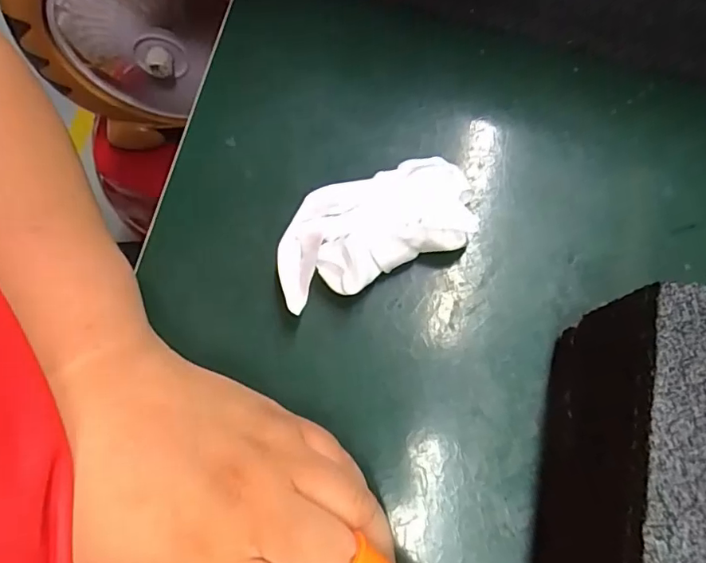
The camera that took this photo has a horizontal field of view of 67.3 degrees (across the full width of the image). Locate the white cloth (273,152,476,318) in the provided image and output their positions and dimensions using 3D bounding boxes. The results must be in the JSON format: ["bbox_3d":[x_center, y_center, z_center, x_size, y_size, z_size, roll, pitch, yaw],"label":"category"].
[{"bbox_3d":[0.008,-0.020,0.234,0.085,0.028,0.041,-22,76,-5],"label":"white cloth"}]

